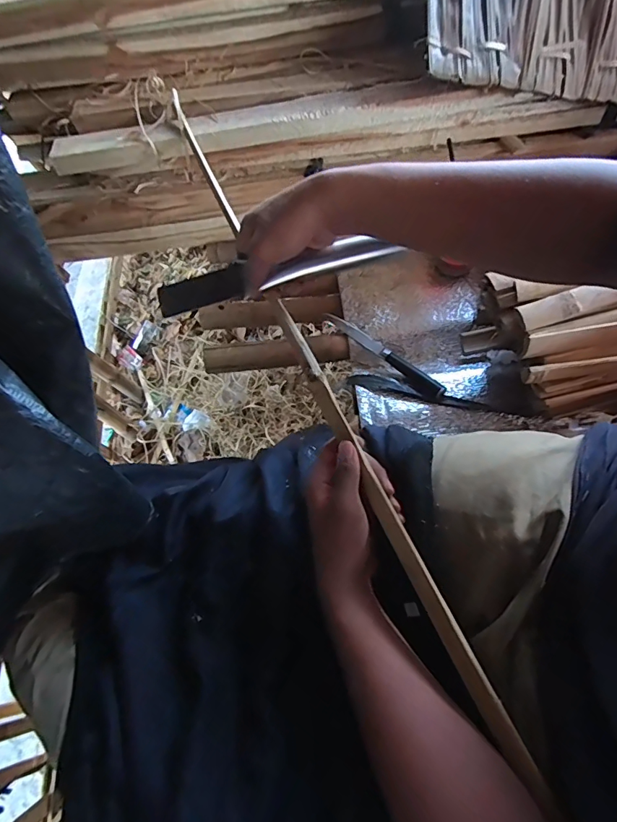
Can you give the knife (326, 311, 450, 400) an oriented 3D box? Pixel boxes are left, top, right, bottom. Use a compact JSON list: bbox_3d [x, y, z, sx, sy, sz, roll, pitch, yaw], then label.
[{"bbox_3d":[0.115,-0.091,0.681,0.023,0.014,0.218,-42,69,-16],"label":"knife"}]

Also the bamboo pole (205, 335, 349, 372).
[{"bbox_3d":[-0.052,-0.094,0.721,0.229,0.034,0.041,-6,64,0],"label":"bamboo pole"}]

